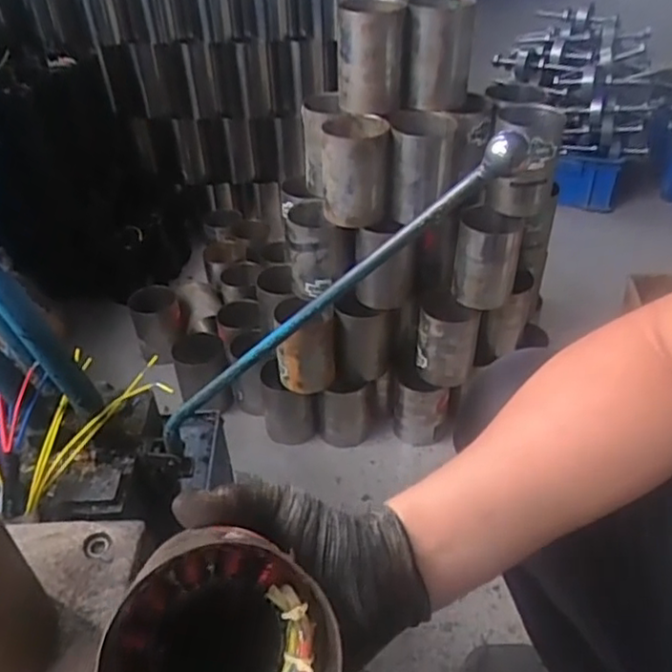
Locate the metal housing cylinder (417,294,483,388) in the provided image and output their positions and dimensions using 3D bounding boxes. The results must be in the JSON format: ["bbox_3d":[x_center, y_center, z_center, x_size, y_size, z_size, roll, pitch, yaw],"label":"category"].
[{"bbox_3d":[0.178,0.000,1.013,0.091,0.124,0.098,5,40,9],"label":"metal housing cylinder"}]

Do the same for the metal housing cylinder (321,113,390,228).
[{"bbox_3d":[0.028,-0.237,0.894,0.093,0.127,0.104,0,39,3],"label":"metal housing cylinder"}]

